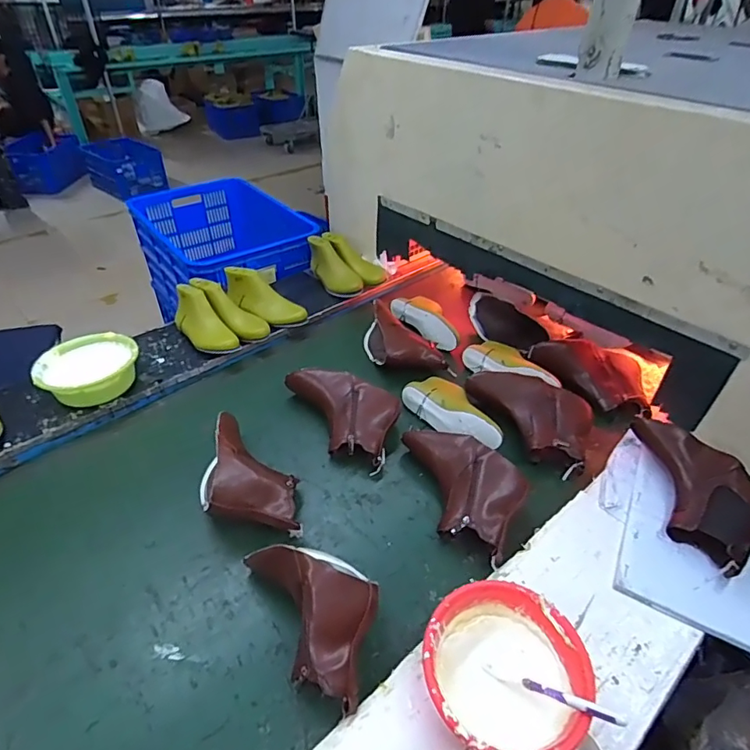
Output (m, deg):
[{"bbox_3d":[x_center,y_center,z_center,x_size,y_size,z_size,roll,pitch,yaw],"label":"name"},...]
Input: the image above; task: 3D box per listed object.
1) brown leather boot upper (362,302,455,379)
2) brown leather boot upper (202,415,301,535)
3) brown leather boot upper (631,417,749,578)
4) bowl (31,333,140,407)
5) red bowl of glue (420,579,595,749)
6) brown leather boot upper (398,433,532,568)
[{"bbox_3d":[0.054,-0.074,1.151,0.258,0.082,0.121,30,49,33],"label":"brown leather boot upper"},{"bbox_3d":[-0.224,0.164,0.843,0.150,0.126,0.248,-19,43,-20],"label":"brown leather boot upper"},{"bbox_3d":[0.504,0.181,0.818,0.146,0.081,0.253,-23,44,-24],"label":"brown leather boot upper"},{"bbox_3d":[-0.590,-0.013,1.037,0.192,0.061,0.186,1,40,0],"label":"bowl"},{"bbox_3d":[0.153,0.352,0.596,0.186,0.060,0.184,1,40,0],"label":"red bowl of glue"},{"bbox_3d":[0.134,0.182,0.849,0.256,0.071,0.148,28,48,31],"label":"brown leather boot upper"}]

